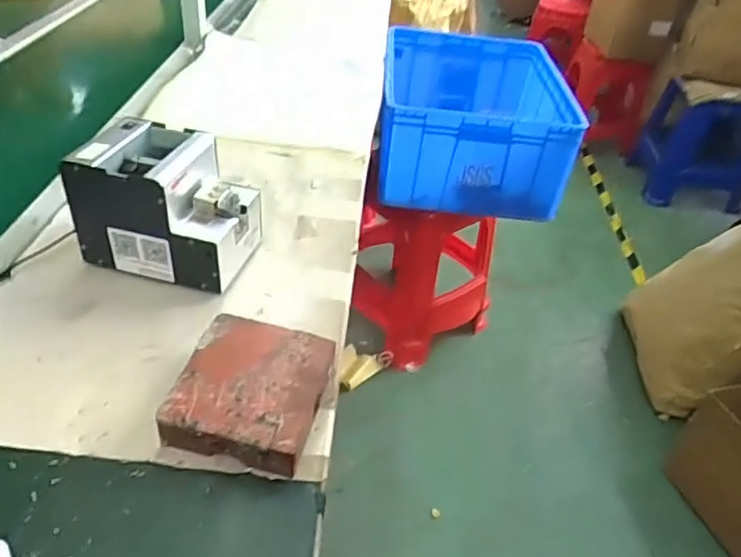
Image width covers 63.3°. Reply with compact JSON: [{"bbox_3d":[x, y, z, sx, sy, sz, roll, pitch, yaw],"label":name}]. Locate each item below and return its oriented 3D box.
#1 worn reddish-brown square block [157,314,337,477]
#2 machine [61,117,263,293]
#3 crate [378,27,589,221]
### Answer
[{"bbox_3d":[-0.114,0.109,0.585,0.129,0.046,0.148,12,40,6],"label":"worn reddish-brown square block"},{"bbox_3d":[-0.238,-0.088,0.722,0.178,0.145,0.134,15,40,9],"label":"machine"},{"bbox_3d":[0.221,-0.377,1.422,0.399,0.222,0.522,4,40,-3],"label":"crate"}]

